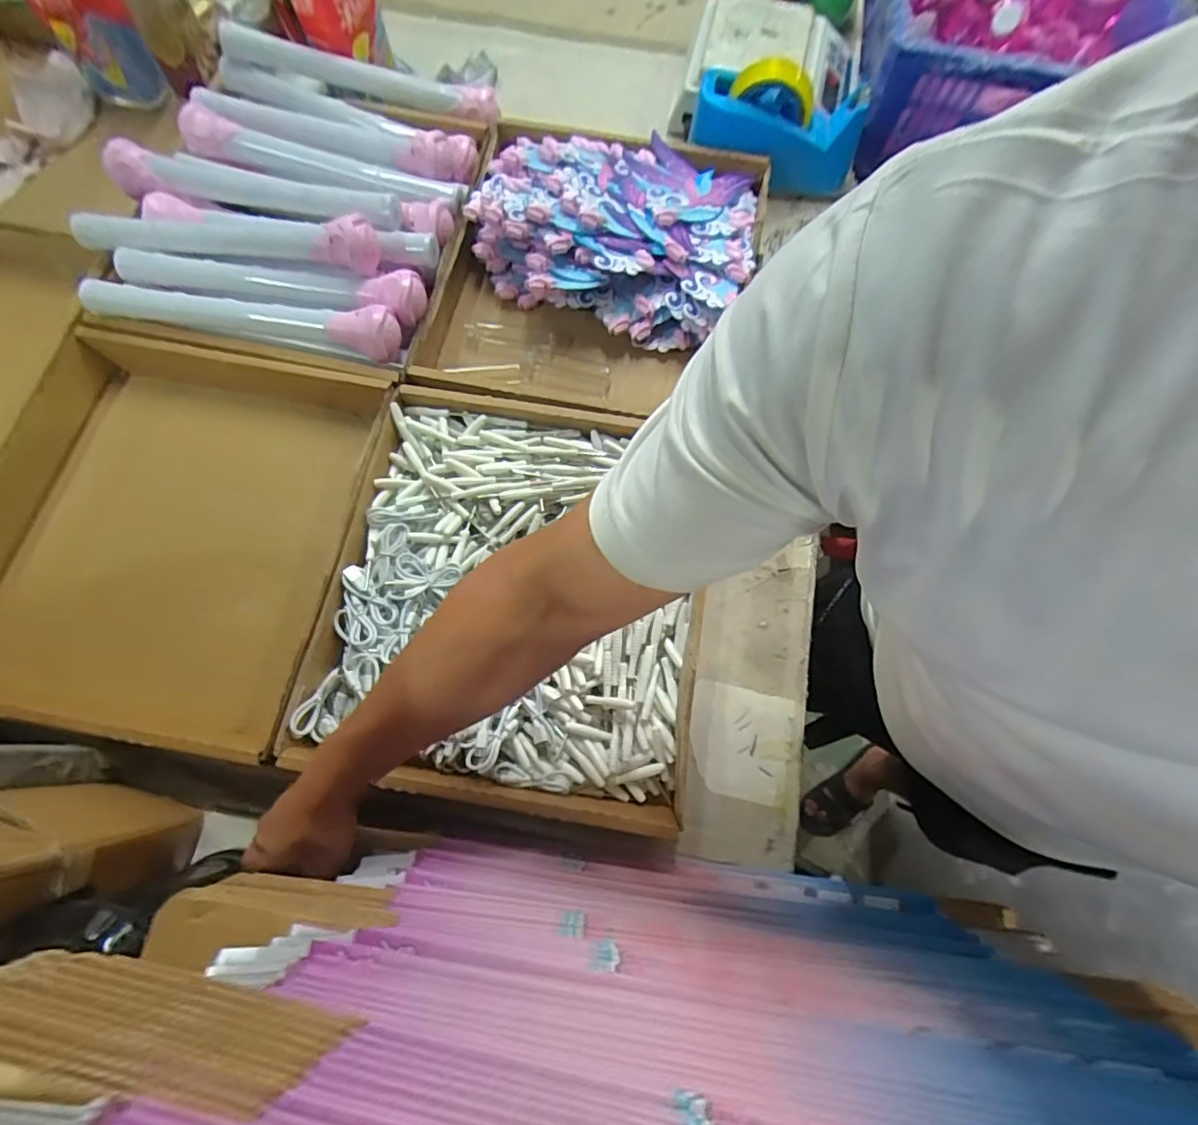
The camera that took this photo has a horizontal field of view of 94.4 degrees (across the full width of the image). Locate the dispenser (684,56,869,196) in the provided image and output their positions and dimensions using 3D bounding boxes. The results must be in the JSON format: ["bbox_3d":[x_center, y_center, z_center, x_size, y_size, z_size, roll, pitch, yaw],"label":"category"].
[{"bbox_3d":[0.229,-0.540,0.680,0.221,0.105,0.084,10,71,-14],"label":"dispenser"}]

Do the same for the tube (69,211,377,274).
[{"bbox_3d":[-0.382,-0.333,0.560,0.298,0.046,0.038,3,72,0],"label":"tube"}]

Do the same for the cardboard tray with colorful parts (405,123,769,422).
[{"bbox_3d":[0.001,-0.346,0.640,0.359,0.103,0.390,9,72,2],"label":"cardboard tray with colorful parts"}]

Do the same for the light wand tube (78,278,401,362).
[{"bbox_3d":[-0.360,-0.254,0.574,0.307,0.048,0.053,8,72,1],"label":"light wand tube"}]

